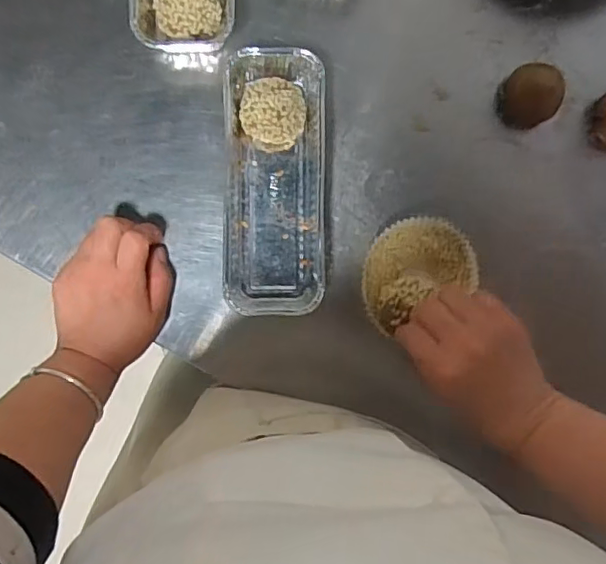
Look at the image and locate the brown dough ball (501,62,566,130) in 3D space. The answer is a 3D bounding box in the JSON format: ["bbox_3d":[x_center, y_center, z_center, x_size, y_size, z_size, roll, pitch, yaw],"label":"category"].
[{"bbox_3d":[0.194,-0.157,0.475,0.043,0.028,0.048,11,92,-3],"label":"brown dough ball"}]

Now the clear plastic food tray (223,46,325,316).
[{"bbox_3d":[-0.022,-0.080,0.456,0.081,0.046,0.206,1,93,-2],"label":"clear plastic food tray"}]

